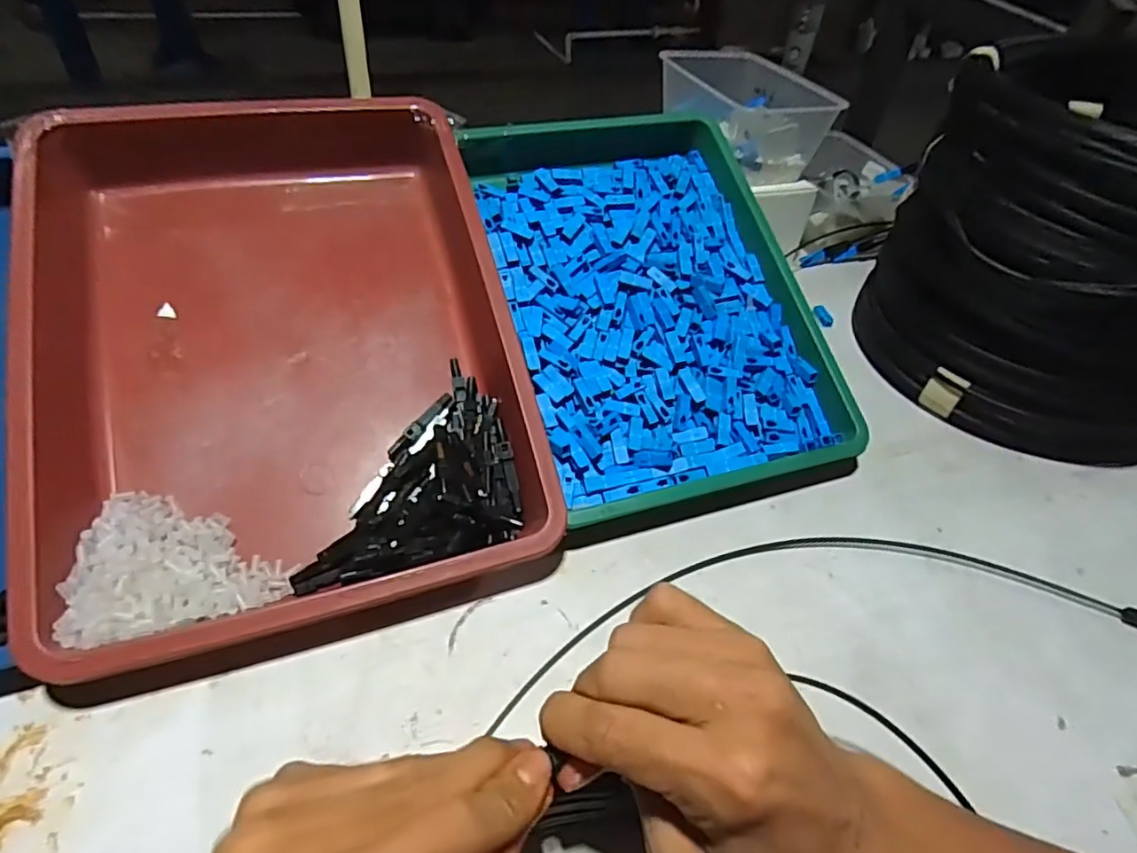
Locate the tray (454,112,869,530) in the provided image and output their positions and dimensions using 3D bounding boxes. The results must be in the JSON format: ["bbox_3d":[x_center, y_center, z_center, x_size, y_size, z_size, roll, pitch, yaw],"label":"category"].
[{"bbox_3d":[0.062,-0.102,0.455,0.216,0.036,0.323,-12,70,-14],"label":"tray"}]

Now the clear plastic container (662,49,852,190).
[{"bbox_3d":[0.168,-0.309,0.608,0.105,0.077,0.165,-15,47,-18],"label":"clear plastic container"}]

